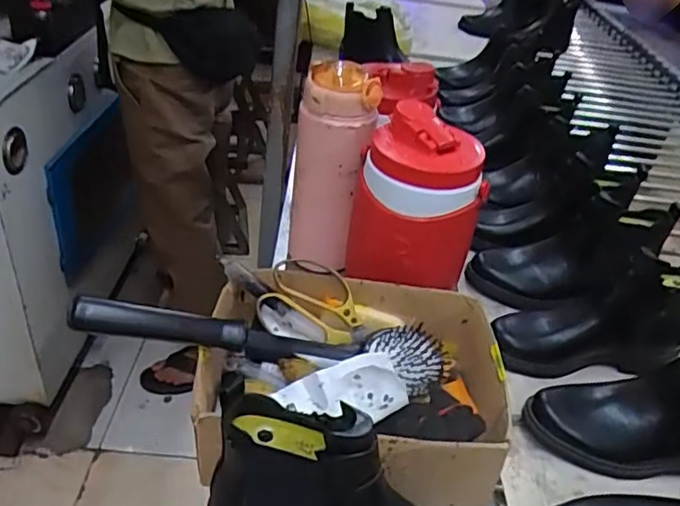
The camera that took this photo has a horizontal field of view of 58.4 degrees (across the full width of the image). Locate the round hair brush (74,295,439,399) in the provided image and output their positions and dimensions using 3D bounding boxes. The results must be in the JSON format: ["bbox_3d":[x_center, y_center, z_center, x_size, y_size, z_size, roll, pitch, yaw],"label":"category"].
[{"bbox_3d":[-0.063,0.085,0.576,0.357,0.052,0.053,10,34,-15],"label":"round hair brush"}]

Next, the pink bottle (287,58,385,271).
[{"bbox_3d":[-0.012,-0.100,0.780,0.097,0.267,0.079,4,35,-6],"label":"pink bottle"}]

